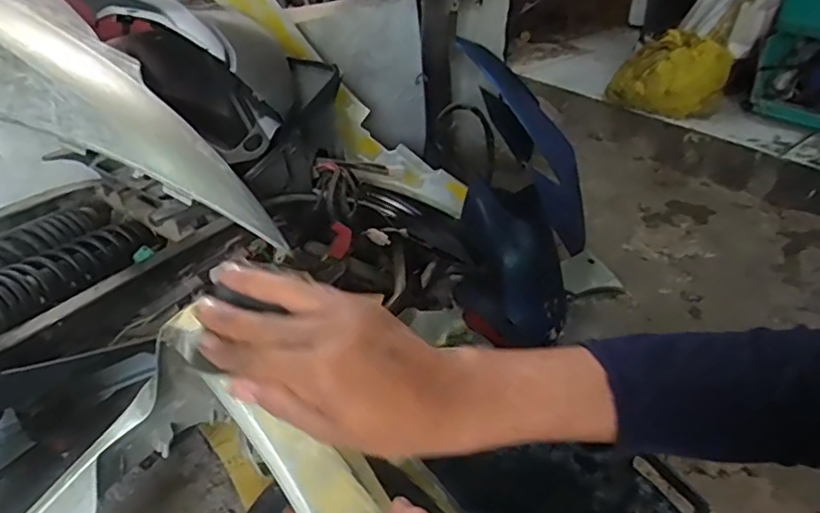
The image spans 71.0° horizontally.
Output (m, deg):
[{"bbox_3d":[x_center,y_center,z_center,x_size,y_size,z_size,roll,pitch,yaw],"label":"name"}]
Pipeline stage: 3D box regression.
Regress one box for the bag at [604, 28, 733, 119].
[{"bbox_3d":[0.738,-0.530,1.642,0.316,0.188,0.227,18,38,22],"label":"bag"}]

